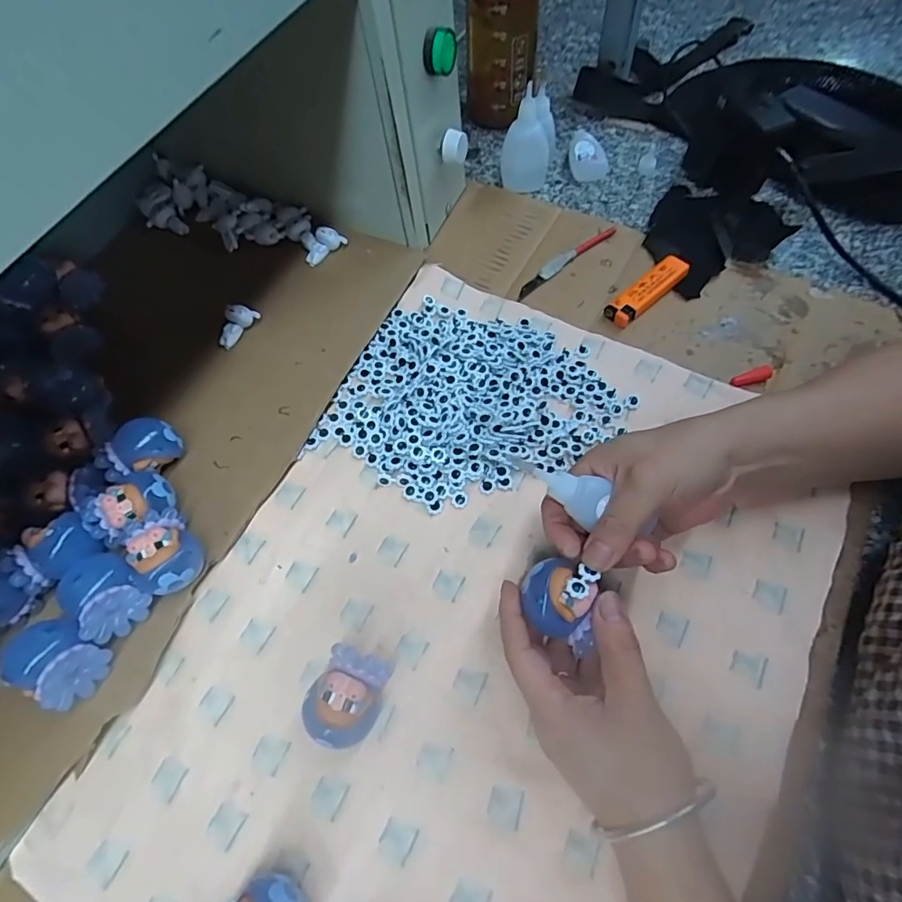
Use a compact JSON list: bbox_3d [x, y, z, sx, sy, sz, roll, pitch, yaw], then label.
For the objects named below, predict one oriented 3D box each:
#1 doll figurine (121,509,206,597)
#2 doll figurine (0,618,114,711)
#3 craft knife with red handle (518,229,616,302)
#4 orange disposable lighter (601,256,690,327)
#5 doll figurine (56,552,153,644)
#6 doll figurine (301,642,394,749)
[{"bbox_3d":[-0.177,0.067,0.328,0.044,0.043,0.046,-1,64,1],"label":"doll figurine"},{"bbox_3d":[-0.229,0.123,0.302,0.044,0.037,0.040,22,67,15],"label":"doll figurine"},{"bbox_3d":[0.103,-0.172,0.463,0.115,0.009,0.013,-36,68,-15],"label":"craft knife with red handle"},{"bbox_3d":[0.166,-0.136,0.435,0.081,0.019,0.025,-38,69,-15],"label":"orange disposable lighter"},{"bbox_3d":[-0.212,0.089,0.316,0.044,0.035,0.040,39,74,19],"label":"doll figurine"},{"bbox_3d":[-0.059,0.141,0.296,0.040,0.035,0.049,14,68,10],"label":"doll figurine"}]

